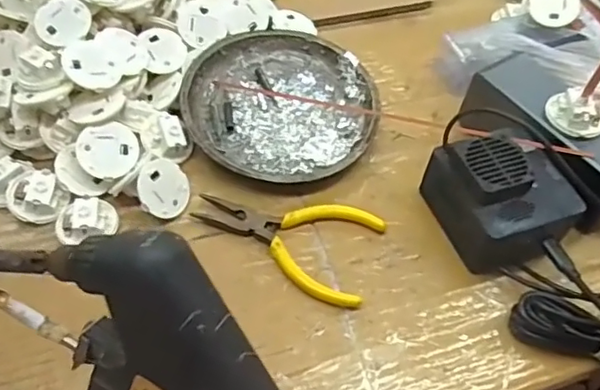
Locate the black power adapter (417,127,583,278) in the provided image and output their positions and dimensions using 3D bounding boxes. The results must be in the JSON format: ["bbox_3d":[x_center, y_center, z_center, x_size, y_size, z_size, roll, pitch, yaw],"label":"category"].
[{"bbox_3d":[0.134,0.002,0.387,0.073,0.061,0.077,-14,57,-15],"label":"black power adapter"}]

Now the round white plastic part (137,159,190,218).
[{"bbox_3d":[-0.090,-0.004,0.390,0.037,0.004,0.040,21,64,-40],"label":"round white plastic part"}]

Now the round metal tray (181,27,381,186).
[{"bbox_3d":[-0.014,-0.069,0.446,0.139,0.022,0.140,3,55,-4],"label":"round metal tray"}]

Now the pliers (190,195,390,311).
[{"bbox_3d":[-0.008,0.023,0.386,0.118,0.014,0.066,21,56,10],"label":"pliers"}]

